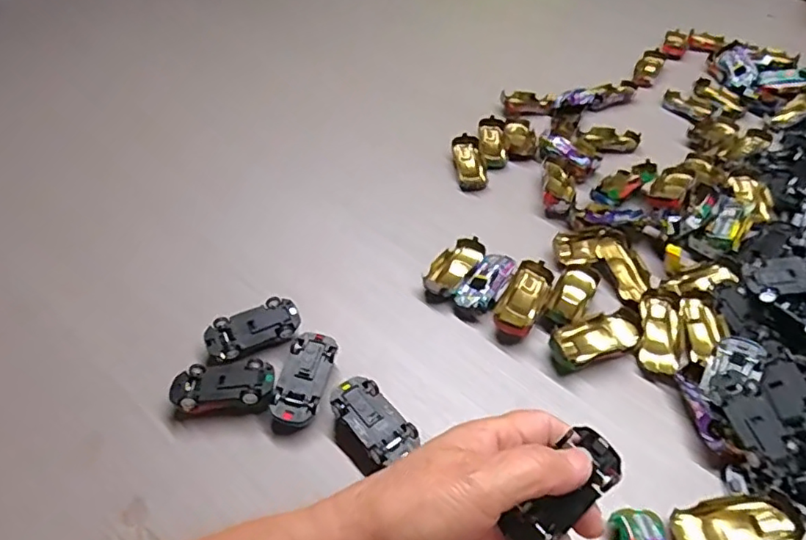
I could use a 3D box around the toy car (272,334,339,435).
[{"bbox_3d":[-0.064,0.075,0.374,0.029,0.021,0.067,9,47,8],"label":"toy car"}]

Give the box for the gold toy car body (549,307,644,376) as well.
[{"bbox_3d":[0.135,0.049,0.397,0.063,0.024,0.030,-17,48,-15],"label":"gold toy car body"}]

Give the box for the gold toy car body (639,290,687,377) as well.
[{"bbox_3d":[0.184,0.046,0.403,0.028,0.013,0.063,9,59,8],"label":"gold toy car body"}]

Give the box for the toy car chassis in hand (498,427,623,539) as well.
[{"bbox_3d":[0.077,0.105,0.268,0.063,0.008,0.028,-43,58,-12],"label":"toy car chassis in hand"}]

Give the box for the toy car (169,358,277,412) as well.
[{"bbox_3d":[-0.116,0.077,0.371,0.064,0.021,0.033,-3,46,-3],"label":"toy car"}]

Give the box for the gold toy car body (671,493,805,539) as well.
[{"bbox_3d":[0.181,0.141,0.310,0.062,0.022,0.029,-6,46,-5],"label":"gold toy car body"}]

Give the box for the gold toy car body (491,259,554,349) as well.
[{"bbox_3d":[0.090,0.023,0.423,0.029,0.023,0.067,21,50,19],"label":"gold toy car body"}]

